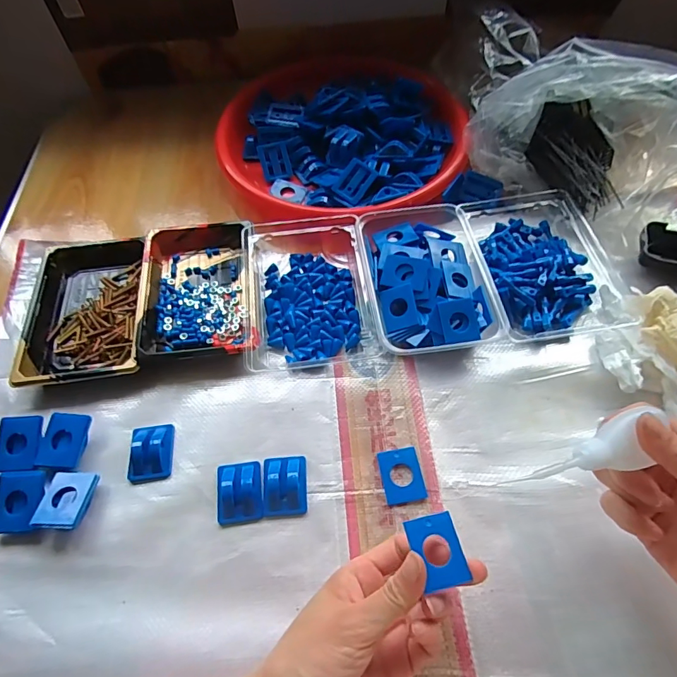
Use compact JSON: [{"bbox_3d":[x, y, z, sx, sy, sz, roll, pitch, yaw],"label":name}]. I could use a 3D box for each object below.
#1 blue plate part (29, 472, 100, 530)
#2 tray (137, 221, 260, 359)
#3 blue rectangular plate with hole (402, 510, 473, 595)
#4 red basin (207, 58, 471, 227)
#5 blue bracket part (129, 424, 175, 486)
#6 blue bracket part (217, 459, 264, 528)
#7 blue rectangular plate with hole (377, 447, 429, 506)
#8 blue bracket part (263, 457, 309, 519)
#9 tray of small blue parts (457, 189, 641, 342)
[{"bbox_3d":[-0.207,0.123,0.341,0.033,0.008,0.041,11,58,-7],"label":"blue plate part"},{"bbox_3d":[-0.138,-0.051,0.441,0.106,0.029,0.160,-8,59,-3],"label":"tray"},{"bbox_3d":[0.061,0.129,0.276,0.031,0.004,0.039,-9,65,-12],"label":"blue rectangular plate with hole"},{"bbox_3d":[0.003,-0.253,0.549,0.288,0.058,0.288,-1,58,2],"label":"red basin"},{"bbox_3d":[-0.155,0.092,0.368,0.035,0.014,0.047,-9,59,-3],"label":"blue bracket part"},{"bbox_3d":[-0.078,0.119,0.349,0.035,0.011,0.045,-10,59,-4],"label":"blue bracket part"},{"bbox_3d":[0.050,0.108,0.354,0.032,0.004,0.041,-10,59,-4],"label":"blue rectangular plate with hole"},{"bbox_3d":[-0.042,0.113,0.350,0.034,0.017,0.045,-6,58,-1],"label":"blue bracket part"},{"bbox_3d":[0.197,-0.084,0.448,0.135,0.033,0.189,-9,59,-3],"label":"tray of small blue parts"}]

